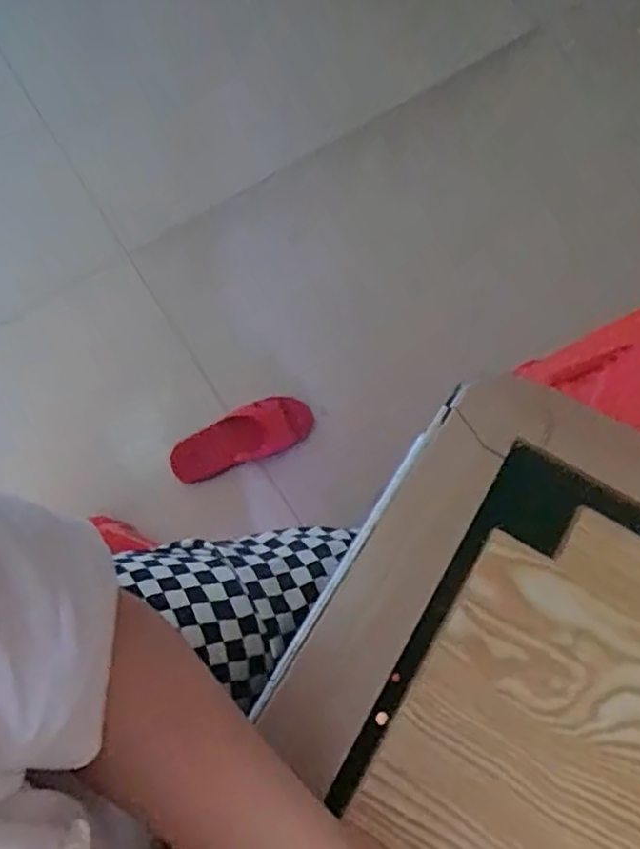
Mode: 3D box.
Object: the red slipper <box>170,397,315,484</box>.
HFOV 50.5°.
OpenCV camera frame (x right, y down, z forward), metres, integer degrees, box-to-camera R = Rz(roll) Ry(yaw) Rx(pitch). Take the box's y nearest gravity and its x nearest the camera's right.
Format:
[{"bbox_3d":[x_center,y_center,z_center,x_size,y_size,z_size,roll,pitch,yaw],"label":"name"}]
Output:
[{"bbox_3d":[-0.144,0.026,1.238,0.269,0.054,0.095,-21,79,-5],"label":"red slipper"}]

